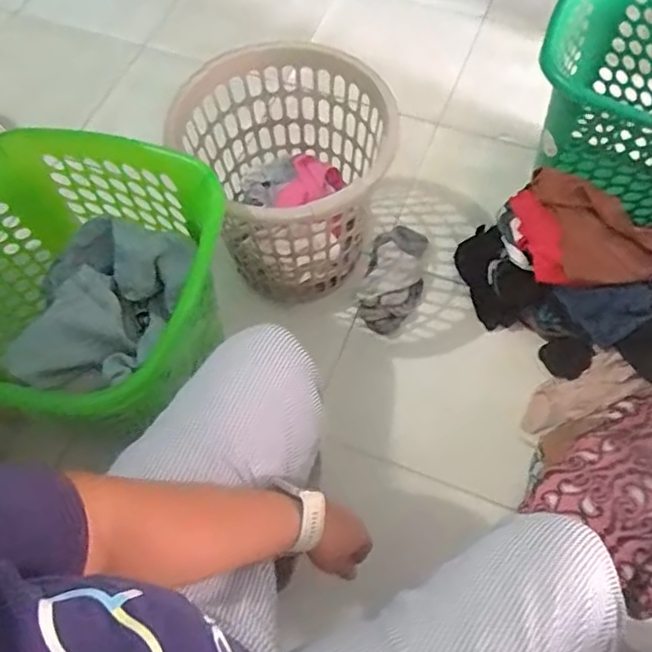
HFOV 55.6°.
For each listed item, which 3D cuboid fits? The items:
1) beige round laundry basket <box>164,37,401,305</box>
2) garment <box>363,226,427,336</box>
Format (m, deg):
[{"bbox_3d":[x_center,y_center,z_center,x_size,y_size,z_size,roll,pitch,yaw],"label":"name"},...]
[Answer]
[{"bbox_3d":[-0.047,-0.253,1.142,0.316,0.355,0.362,-32,66,-12],"label":"beige round laundry basket"},{"bbox_3d":[0.138,-0.106,1.235,0.112,0.061,0.245,10,64,8],"label":"garment"}]

